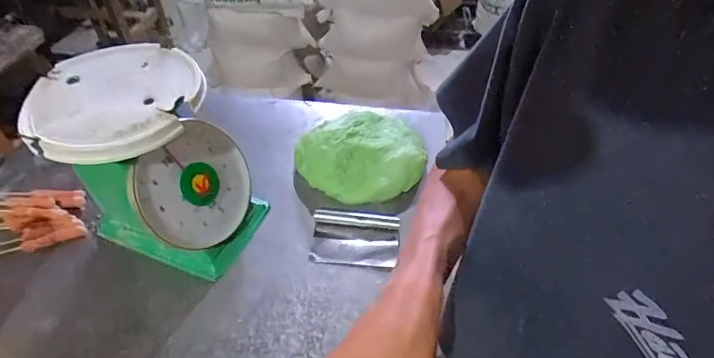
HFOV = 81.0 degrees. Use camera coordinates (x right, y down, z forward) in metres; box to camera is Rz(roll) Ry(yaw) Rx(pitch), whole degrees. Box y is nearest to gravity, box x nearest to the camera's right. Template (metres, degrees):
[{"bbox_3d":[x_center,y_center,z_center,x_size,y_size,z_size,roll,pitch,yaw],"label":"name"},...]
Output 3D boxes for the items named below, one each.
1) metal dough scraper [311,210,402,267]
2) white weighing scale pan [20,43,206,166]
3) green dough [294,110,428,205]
[{"bbox_3d":[-0.003,0.101,0.725,0.148,0.015,0.106,5,47,2],"label":"metal dough scraper"},{"bbox_3d":[-0.323,-0.113,0.566,0.219,0.035,0.215,-13,48,-12],"label":"white weighing scale pan"},{"bbox_3d":[0.015,-0.048,0.824,0.240,0.073,0.211,-34,57,-29],"label":"green dough"}]

